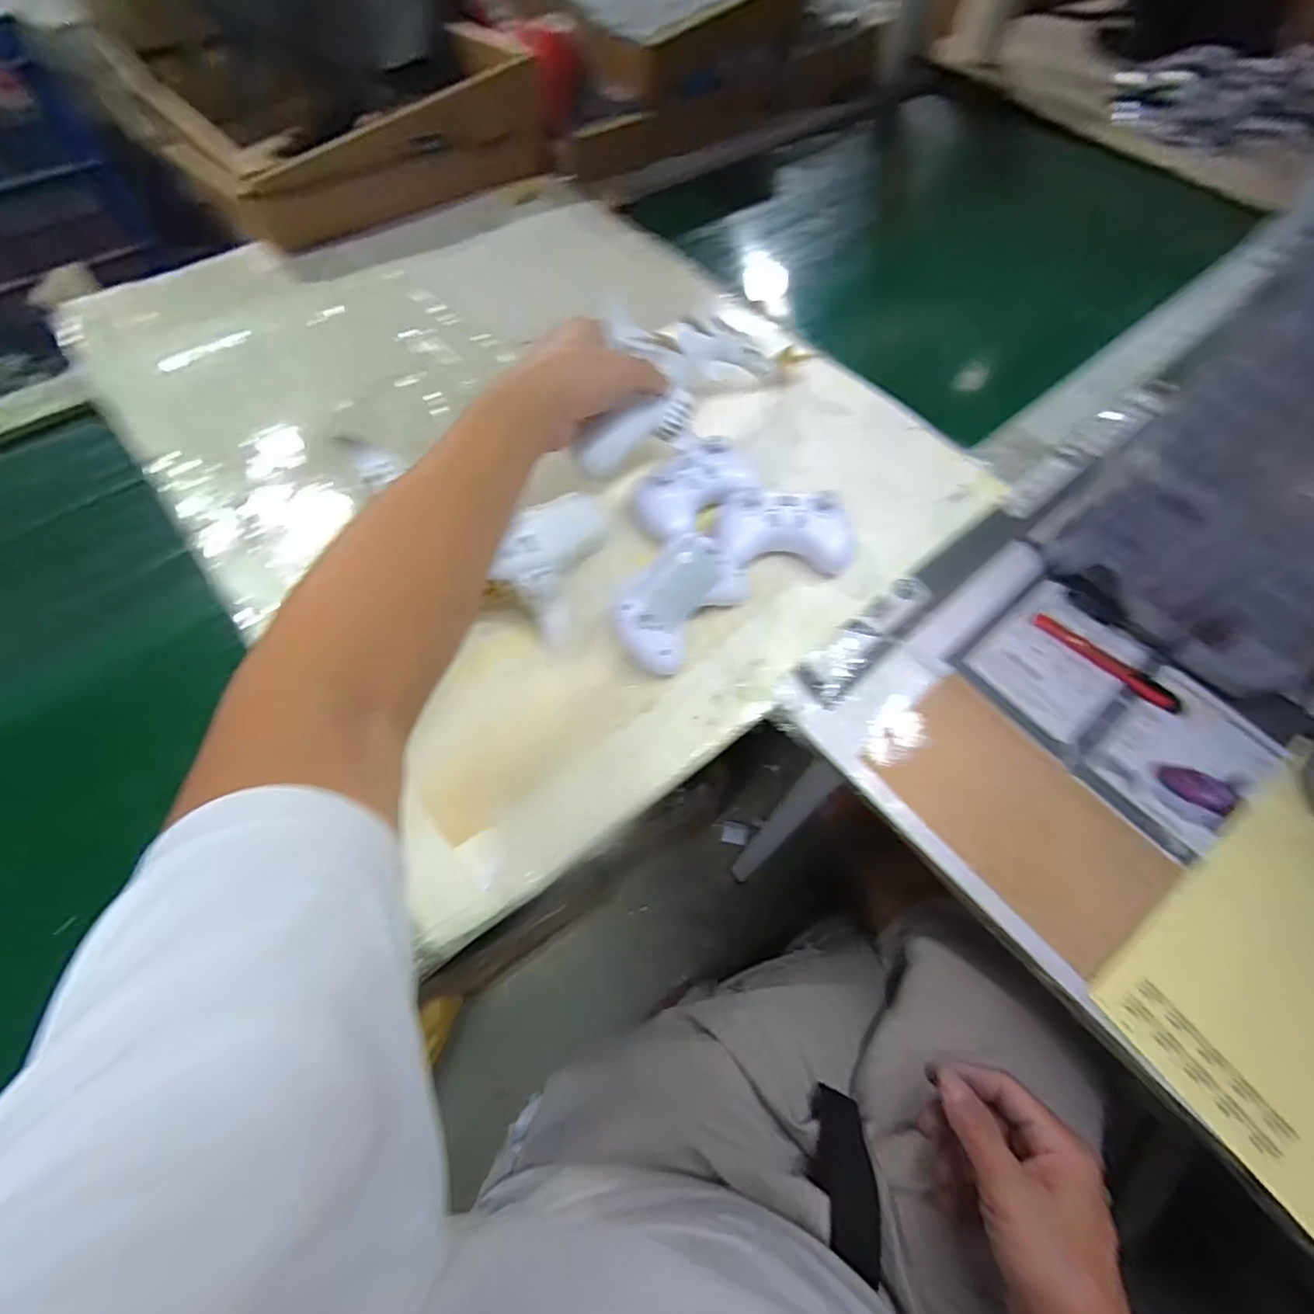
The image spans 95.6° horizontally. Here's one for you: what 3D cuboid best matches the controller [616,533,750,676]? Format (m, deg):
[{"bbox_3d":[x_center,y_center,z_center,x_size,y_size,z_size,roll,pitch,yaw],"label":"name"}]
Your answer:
[{"bbox_3d":[0.017,-0.043,0.452,0.061,0.048,0.116,36,67,14],"label":"controller"}]

